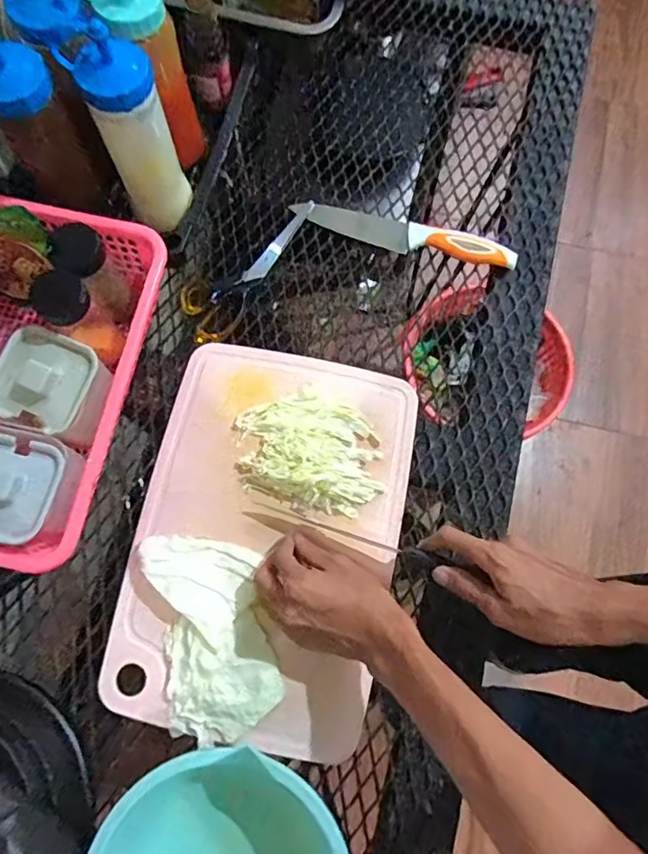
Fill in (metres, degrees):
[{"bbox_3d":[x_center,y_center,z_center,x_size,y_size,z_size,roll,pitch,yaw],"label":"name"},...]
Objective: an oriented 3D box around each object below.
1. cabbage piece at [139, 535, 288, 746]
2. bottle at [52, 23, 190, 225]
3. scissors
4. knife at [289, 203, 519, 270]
[{"bbox_3d":[-0.098,0.180,0.478,0.098,0.021,0.175,-13,76,-4],"label":"cabbage piece"},{"bbox_3d":[-0.172,-0.265,0.502,0.063,0.207,0.070,-22,76,-6],"label":"bottle"},{"bbox_3d":[-0.089,-0.179,0.580,0.067,0.012,0.201,27,77,6],"label":"scissors"},{"bbox_3d":[0.085,-0.209,0.590,0.244,0.010,0.035,15,90,11],"label":"knife"}]

